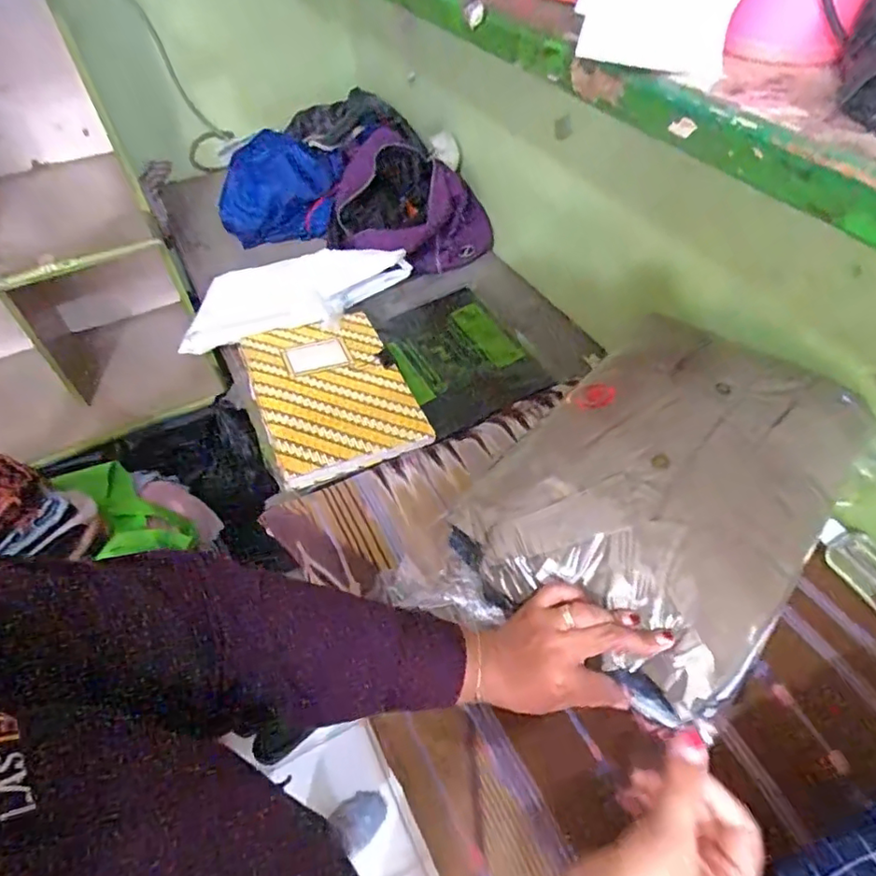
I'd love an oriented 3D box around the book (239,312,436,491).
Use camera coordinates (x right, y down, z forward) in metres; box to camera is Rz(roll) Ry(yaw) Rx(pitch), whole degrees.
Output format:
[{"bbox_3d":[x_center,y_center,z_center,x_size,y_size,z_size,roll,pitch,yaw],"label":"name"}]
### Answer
[{"bbox_3d":[-0.158,-0.078,0.823,0.204,0.030,0.314,-19,52,-14],"label":"book"}]

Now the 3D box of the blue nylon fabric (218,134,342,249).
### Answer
[{"bbox_3d":[-0.332,-0.529,1.223,0.269,0.190,0.115,10,51,11],"label":"blue nylon fabric"}]

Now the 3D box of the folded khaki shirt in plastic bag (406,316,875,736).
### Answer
[{"bbox_3d":[0.194,0.051,0.510,0.256,0.109,0.347,35,59,28],"label":"folded khaki shirt in plastic bag"}]

